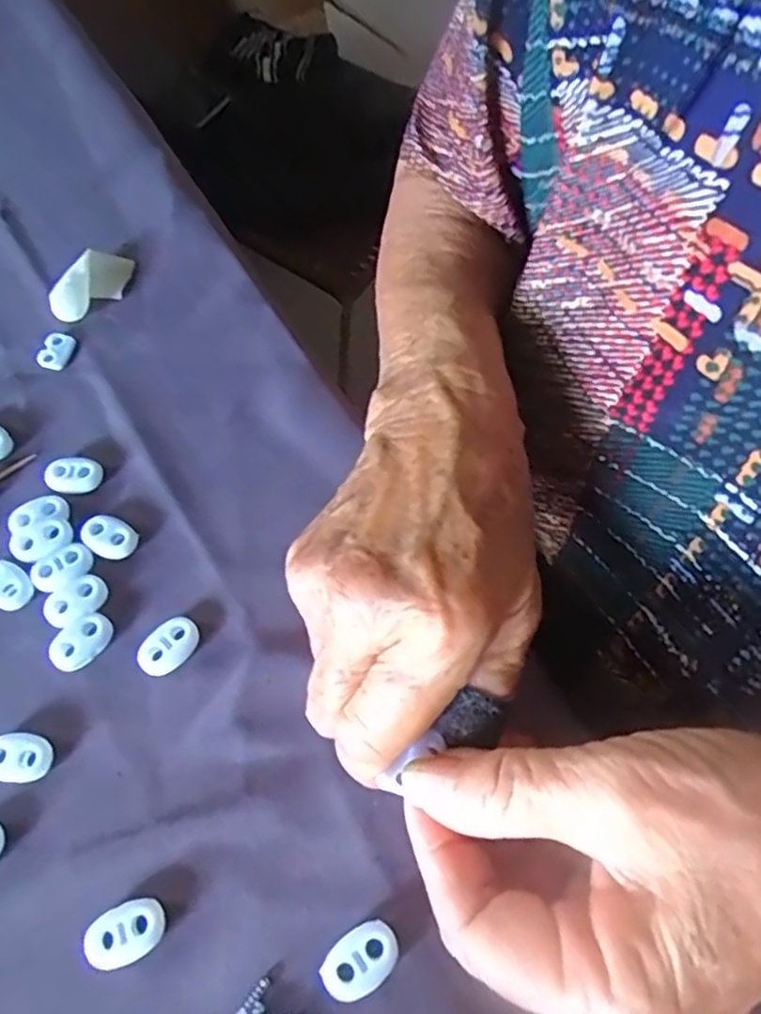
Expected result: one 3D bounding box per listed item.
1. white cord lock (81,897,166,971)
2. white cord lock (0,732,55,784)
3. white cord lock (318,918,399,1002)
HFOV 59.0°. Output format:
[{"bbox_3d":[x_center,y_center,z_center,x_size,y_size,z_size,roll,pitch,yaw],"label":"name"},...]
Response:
[{"bbox_3d":[-0.076,0.126,0.200,0.023,0.004,0.016,-27,63,-14],"label":"white cord lock"},{"bbox_3d":[-0.121,0.084,0.224,0.022,0.005,0.015,7,61,5],"label":"white cord lock"},{"bbox_3d":[-0.006,0.132,0.195,0.023,0.005,0.015,-30,64,-15],"label":"white cord lock"}]

